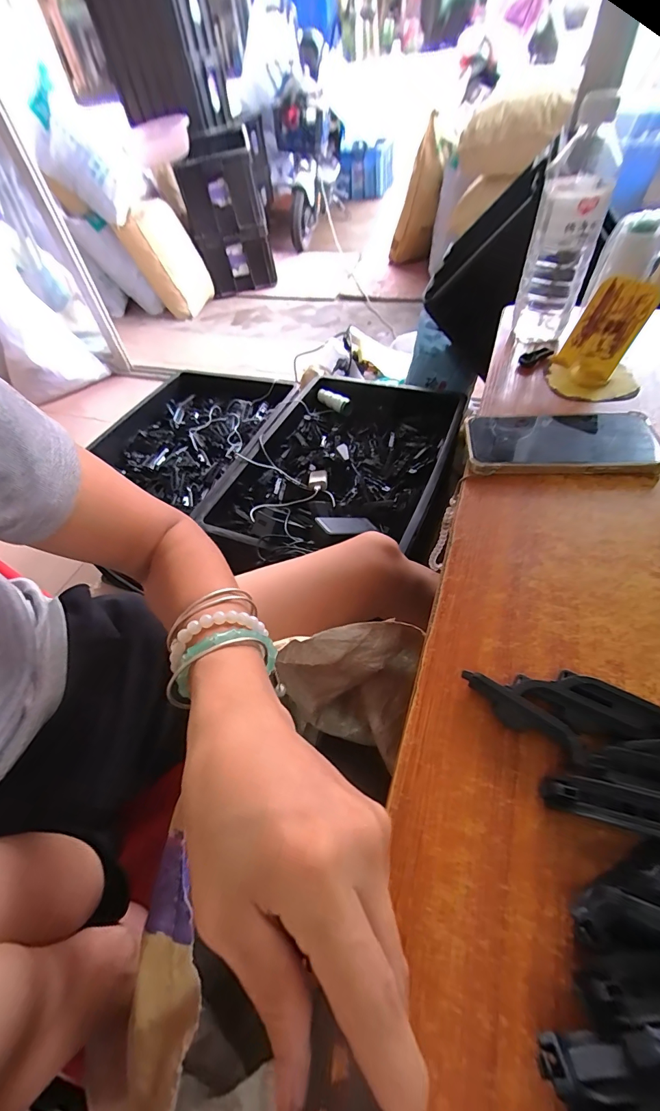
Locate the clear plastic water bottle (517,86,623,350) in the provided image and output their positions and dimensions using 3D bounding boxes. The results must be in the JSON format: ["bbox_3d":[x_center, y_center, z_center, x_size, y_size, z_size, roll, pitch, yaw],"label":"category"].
[{"bbox_3d":[0.261,-0.357,0.449,0.067,0.201,0.065,13,54,17],"label":"clear plastic water bottle"}]

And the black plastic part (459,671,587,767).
[{"bbox_3d":[0.112,0.094,0.236,0.072,0.019,0.013,31,60,28],"label":"black plastic part"}]

